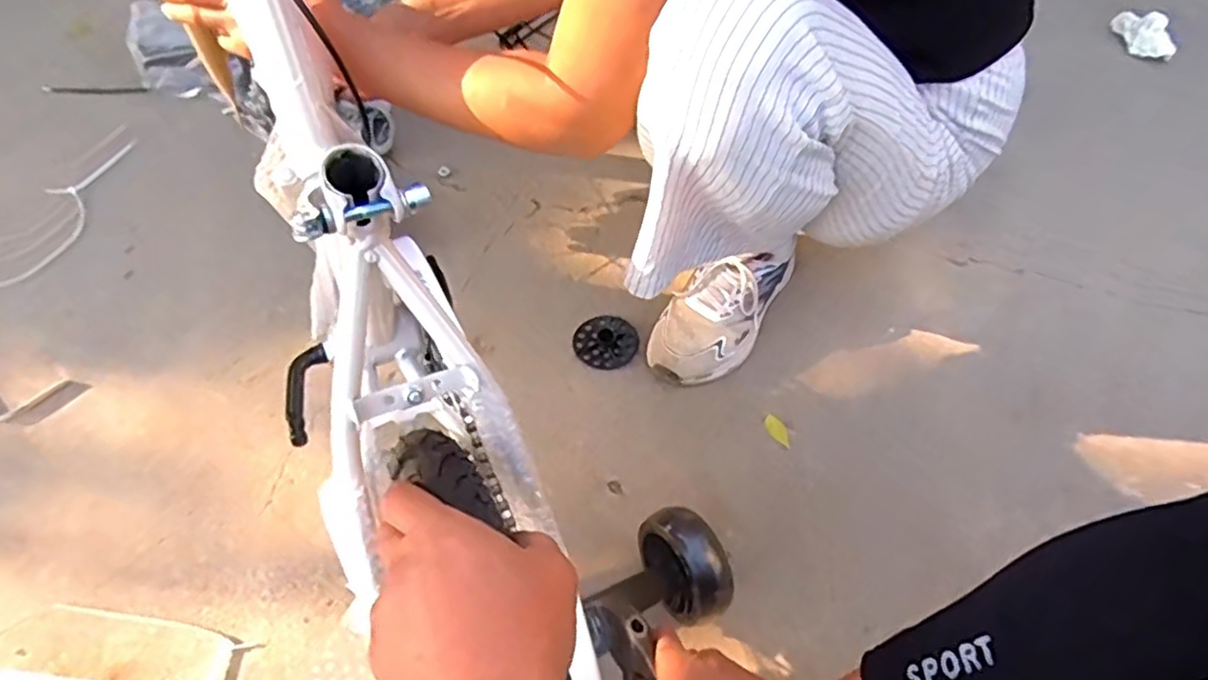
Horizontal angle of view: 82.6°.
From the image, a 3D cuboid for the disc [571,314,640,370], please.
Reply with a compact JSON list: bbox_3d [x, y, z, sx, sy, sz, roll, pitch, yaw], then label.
[{"bbox_3d":[0.003,-0.001,0.812,0.072,0.010,0.078,2,58,-2],"label":"disc"}]

